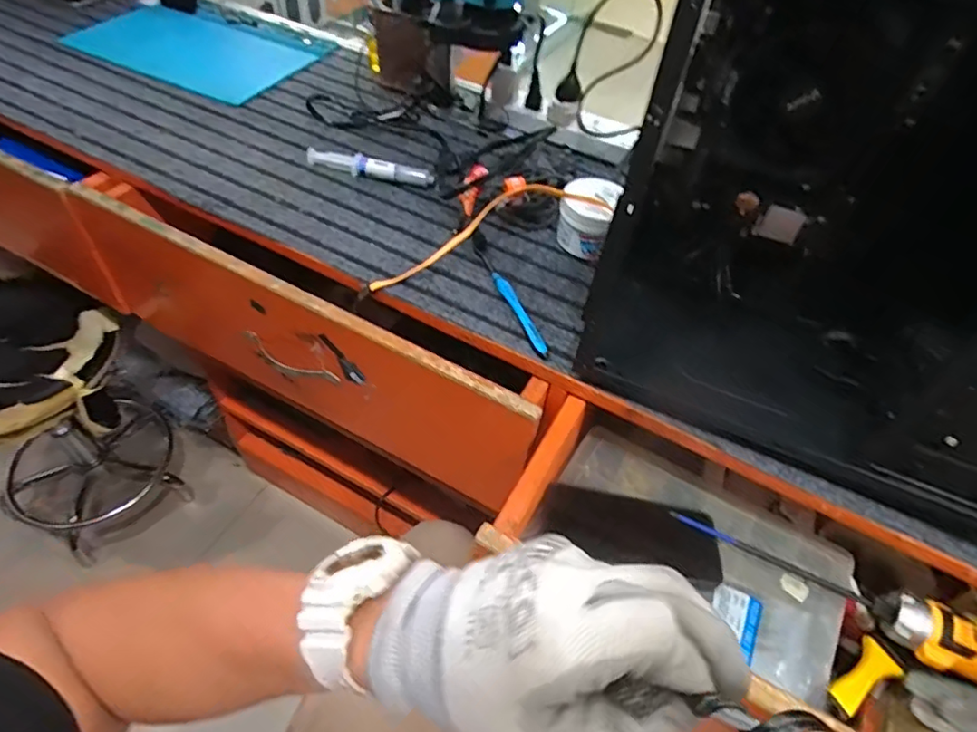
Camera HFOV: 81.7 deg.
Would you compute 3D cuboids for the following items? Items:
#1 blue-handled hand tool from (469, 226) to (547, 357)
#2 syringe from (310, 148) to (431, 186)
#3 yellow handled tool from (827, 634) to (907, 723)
[{"bbox_3d":[0.020,-0.076,0.583,0.015,0.016,0.177,-15,54,-17],"label":"blue-handled hand tool"},{"bbox_3d":[-0.147,-0.244,0.701,0.155,0.022,0.027,13,50,5],"label":"syringe"},{"bbox_3d":[0.307,0.255,0.464,0.092,0.016,0.032,-21,56,-22],"label":"yellow handled tool"}]

